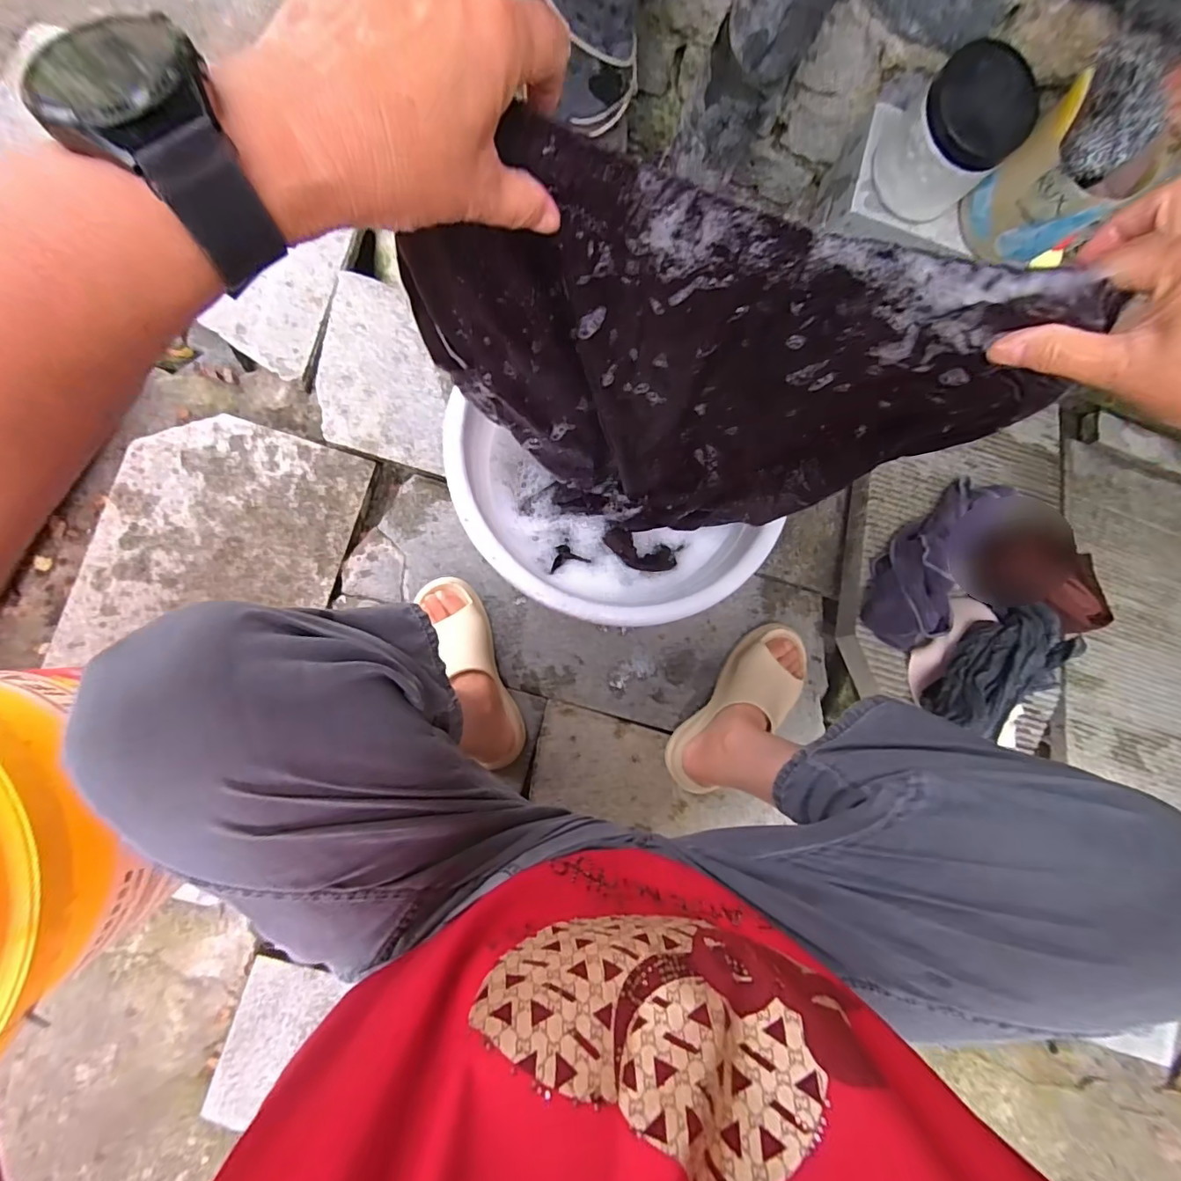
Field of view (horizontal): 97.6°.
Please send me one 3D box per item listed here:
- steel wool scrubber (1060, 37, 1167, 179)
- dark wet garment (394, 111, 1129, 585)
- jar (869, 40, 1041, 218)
[{"bbox_3d":[0.397,-0.359,0.389,0.051,0.041,0.073,10,86,-5],"label":"steel wool scrubber"},{"bbox_3d":[0.063,-0.115,0.429,0.342,0.415,0.096,11,86,-5],"label":"dark wet garment"},{"bbox_3d":[0.314,-0.391,0.450,0.086,0.094,0.083,-32,90,-6],"label":"jar"}]

